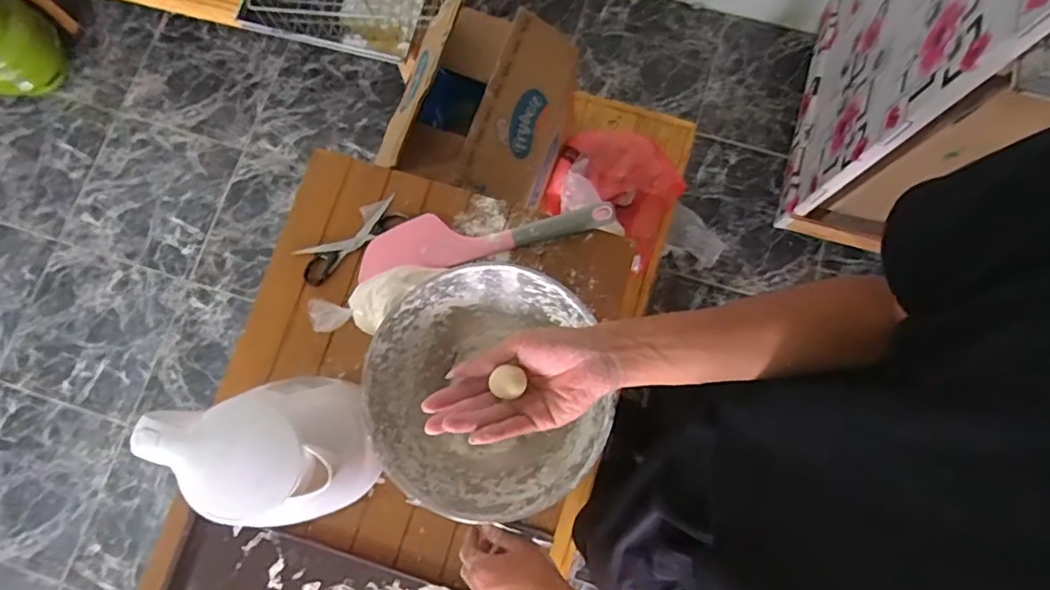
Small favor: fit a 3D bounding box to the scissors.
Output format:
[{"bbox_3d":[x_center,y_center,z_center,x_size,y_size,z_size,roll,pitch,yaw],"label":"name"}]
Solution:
[{"bbox_3d":[-0.219,-0.069,0.728,0.144,0.010,0.052,-31,80,-5],"label":"scissors"}]

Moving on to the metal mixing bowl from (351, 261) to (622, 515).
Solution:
[{"bbox_3d":[-0.040,0.105,0.641,0.255,0.103,0.255,0,79,1],"label":"metal mixing bowl"}]

